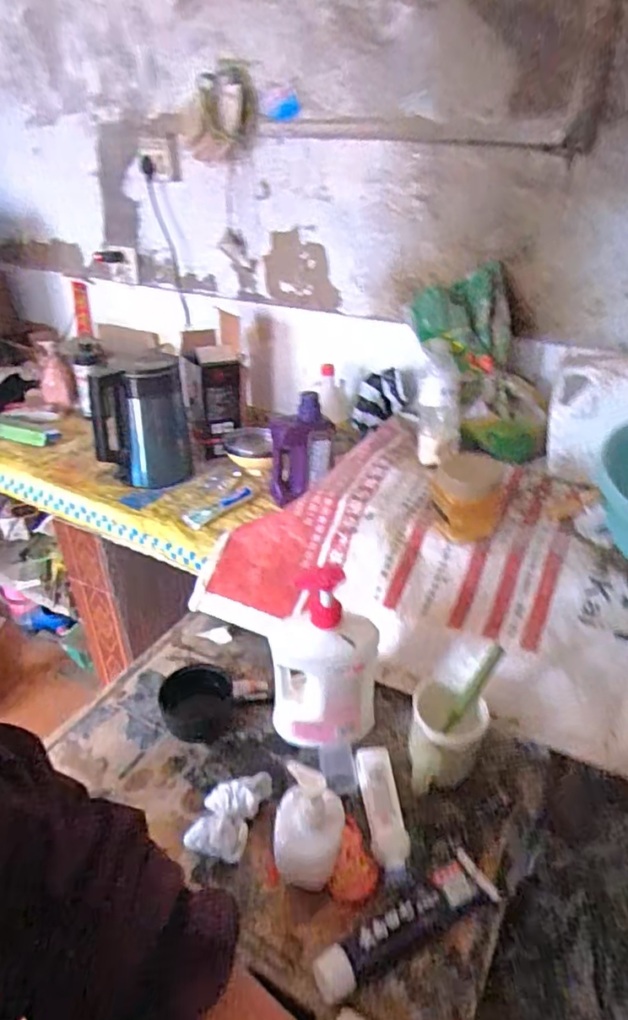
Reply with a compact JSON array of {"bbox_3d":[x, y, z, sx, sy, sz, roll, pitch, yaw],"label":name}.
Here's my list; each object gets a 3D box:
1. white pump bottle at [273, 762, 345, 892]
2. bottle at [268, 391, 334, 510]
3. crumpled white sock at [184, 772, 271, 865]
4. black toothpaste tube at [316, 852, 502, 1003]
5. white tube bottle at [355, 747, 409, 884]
[{"bbox_3d":[-0.005,0.310,0.562,0.067,0.138,0.068,1,33,0],"label":"white pump bottle"},{"bbox_3d":[-0.027,-0.104,1.077,0.087,0.227,0.100,-17,59,-25],"label":"bottle"},{"bbox_3d":[-0.093,0.329,0.635,0.064,0.037,0.095,12,34,17],"label":"crumpled white sock"},{"bbox_3d":[0.089,0.390,0.550,0.192,0.029,0.045,-17,37,-26],"label":"black toothpaste tube"},{"bbox_3d":[0.074,0.325,0.634,0.037,0.026,0.140,-3,33,-5],"label":"white tube bottle"}]

